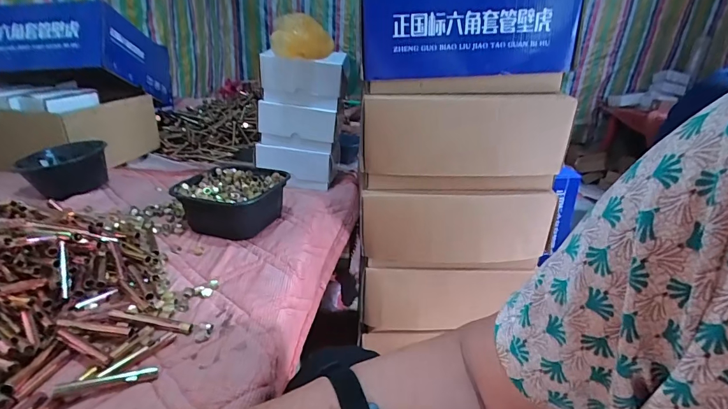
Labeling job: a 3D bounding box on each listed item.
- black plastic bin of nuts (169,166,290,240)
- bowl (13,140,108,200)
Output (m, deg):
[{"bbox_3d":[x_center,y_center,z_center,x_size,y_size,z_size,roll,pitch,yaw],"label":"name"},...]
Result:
[{"bbox_3d":[-0.238,-0.008,0.712,0.157,0.086,0.159,5,23,-2],"label":"black plastic bin of nuts"},{"bbox_3d":[-0.625,-0.074,0.815,0.149,0.088,0.113,-12,29,-37],"label":"bowl"}]

